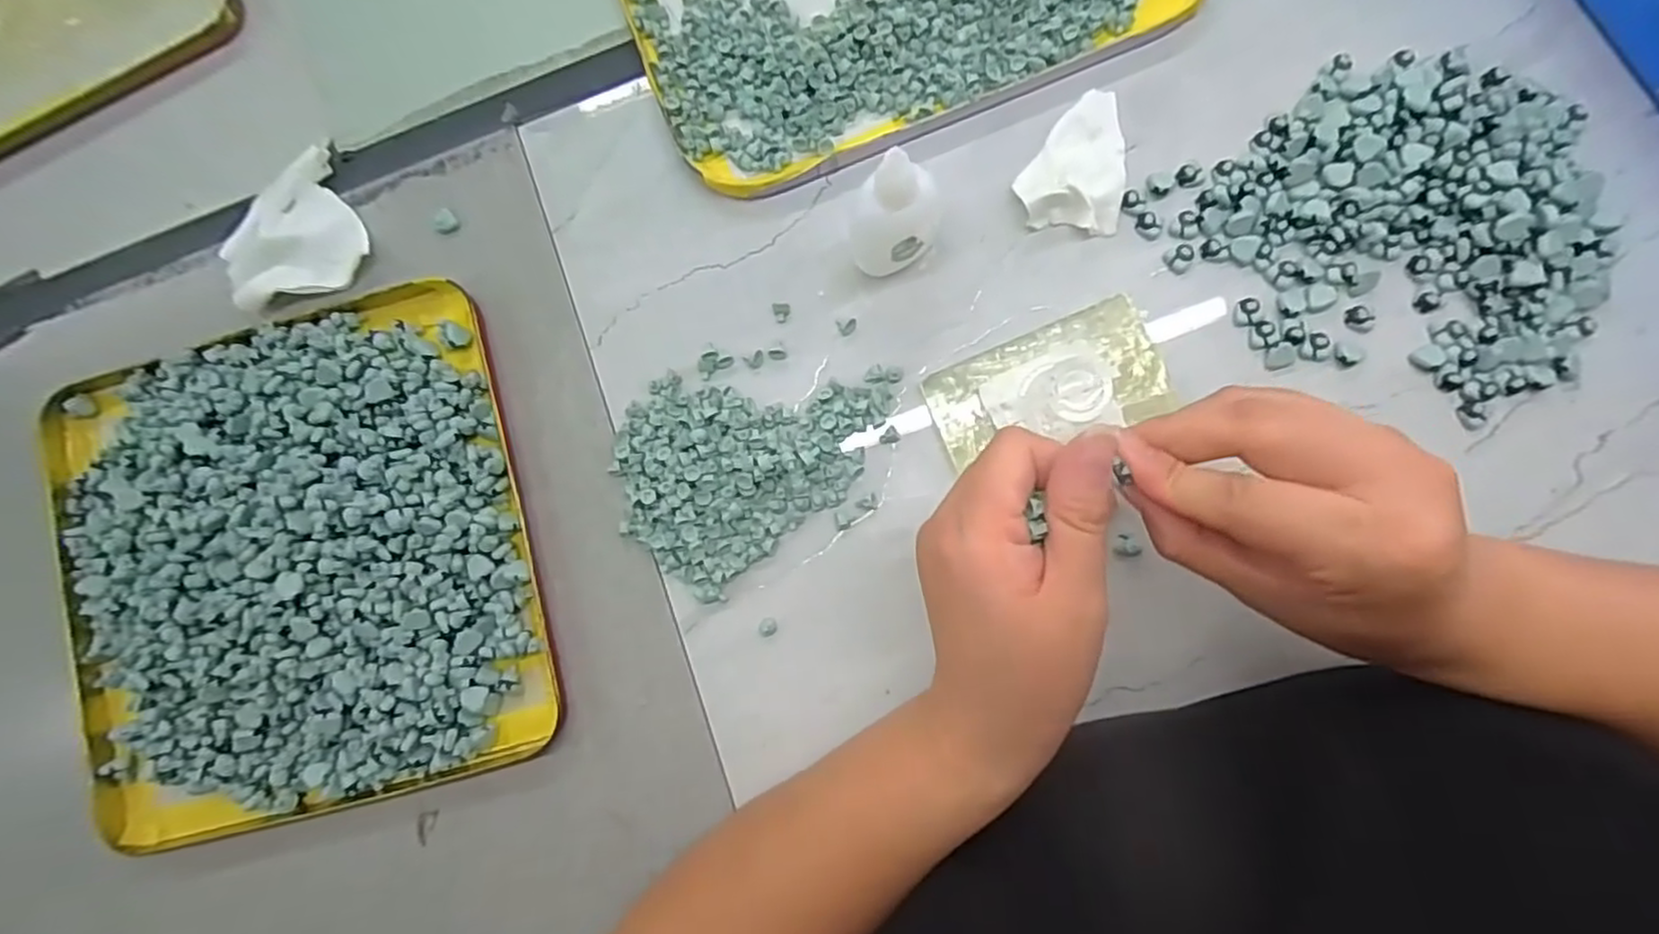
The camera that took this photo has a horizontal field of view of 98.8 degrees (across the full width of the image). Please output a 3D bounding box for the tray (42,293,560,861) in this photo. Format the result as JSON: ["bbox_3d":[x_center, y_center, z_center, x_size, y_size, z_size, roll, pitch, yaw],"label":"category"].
[{"bbox_3d":[-0.268,0.047,0.344,0.240,0.040,0.238,-15,84,4],"label":"tray"}]

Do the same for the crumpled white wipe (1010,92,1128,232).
[{"bbox_3d":[0.116,-0.147,0.335,0.047,0.014,0.069,9,86,6],"label":"crumpled white wipe"}]

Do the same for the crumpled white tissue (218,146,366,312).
[{"bbox_3d":[-0.282,-0.120,0.368,0.070,0.016,0.074,-29,83,3],"label":"crumpled white tissue"}]

